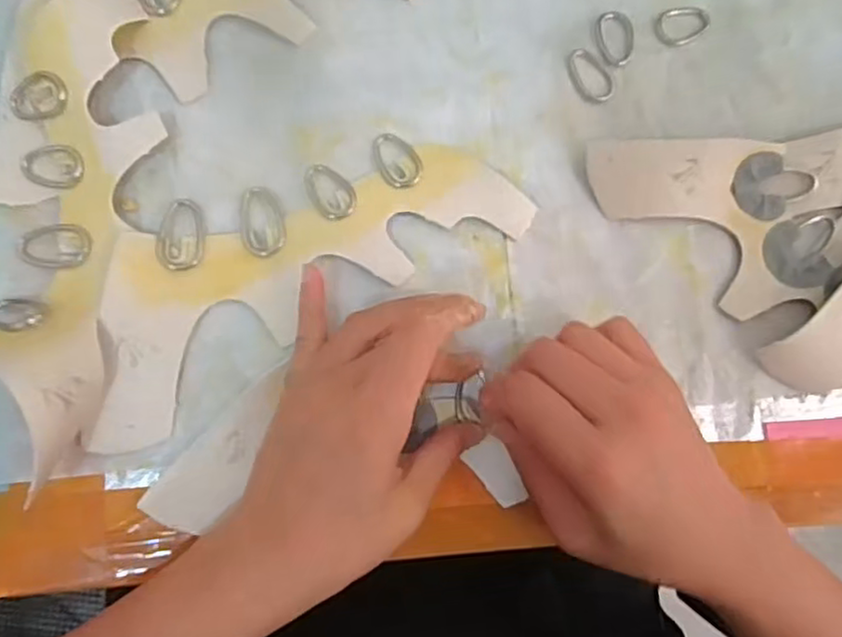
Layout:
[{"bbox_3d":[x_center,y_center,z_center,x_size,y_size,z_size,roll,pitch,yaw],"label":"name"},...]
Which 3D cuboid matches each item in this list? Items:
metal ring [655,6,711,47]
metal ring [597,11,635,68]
[{"bbox_3d":[0.136,-0.152,0.351,0.029,0.004,0.019,-13,86,-6],"label":"metal ring"},{"bbox_3d":[0.100,-0.144,0.345,0.019,0.004,0.028,-6,85,-6],"label":"metal ring"}]

